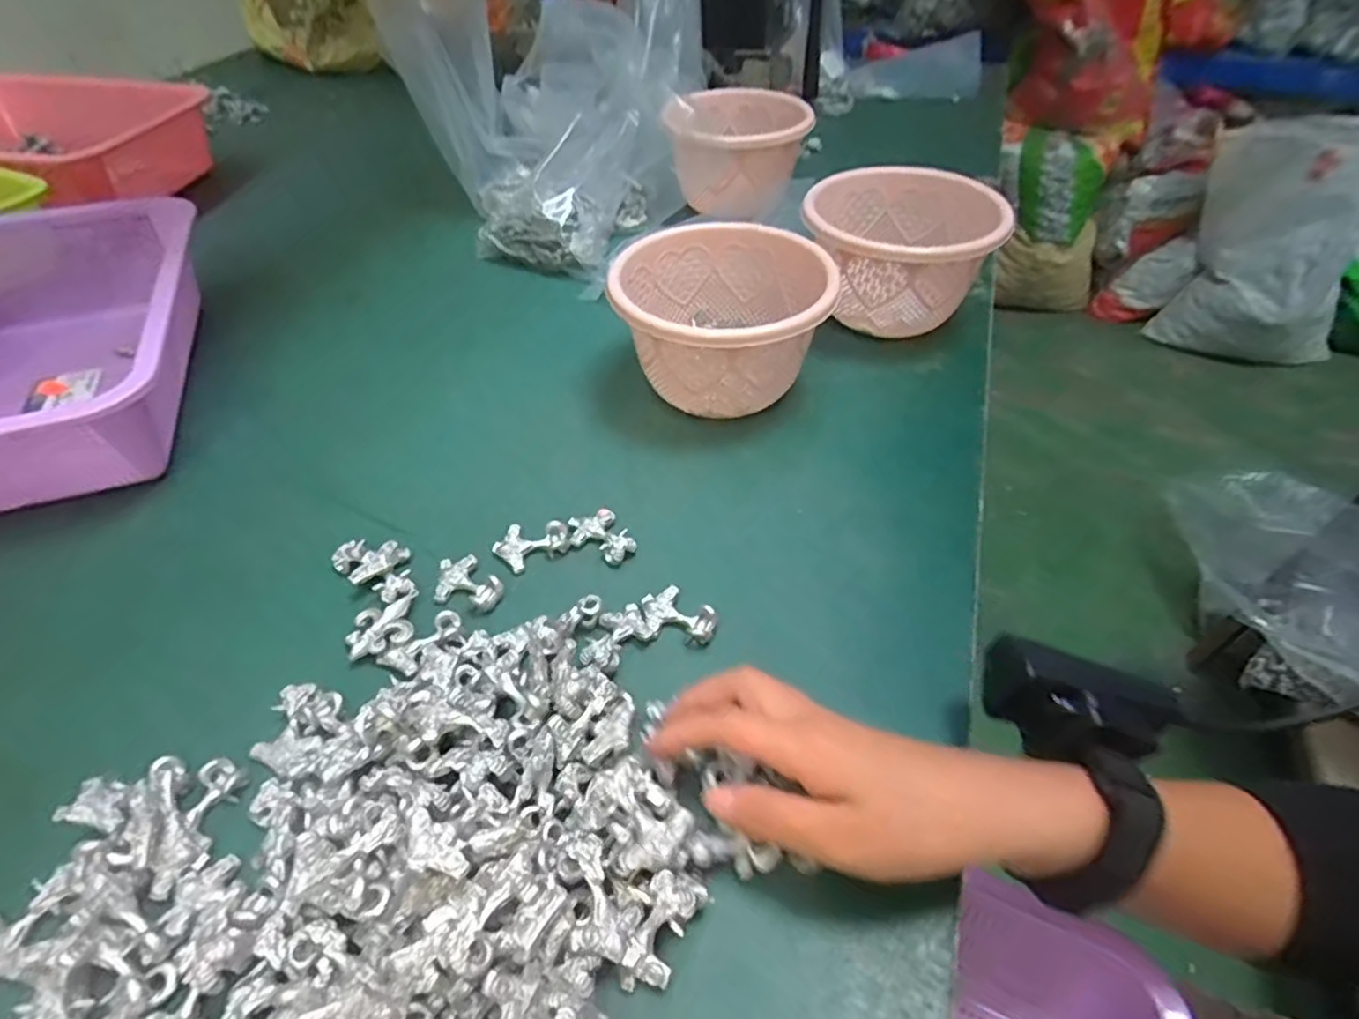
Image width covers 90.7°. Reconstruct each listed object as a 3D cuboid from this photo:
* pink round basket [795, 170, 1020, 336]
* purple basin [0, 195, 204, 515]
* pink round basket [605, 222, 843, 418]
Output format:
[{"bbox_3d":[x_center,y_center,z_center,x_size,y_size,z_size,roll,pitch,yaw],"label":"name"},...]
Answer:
[{"bbox_3d":[0.175,-0.198,0.544,0.139,0.099,0.147,23,51,21],"label":"pink round basket"},{"bbox_3d":[-0.439,-0.112,0.456,0.212,0.070,0.287,-13,48,-13],"label":"purple basin"},{"bbox_3d":[0.028,-0.128,0.465,0.137,0.091,0.141,0,47,0],"label":"pink round basket"}]

